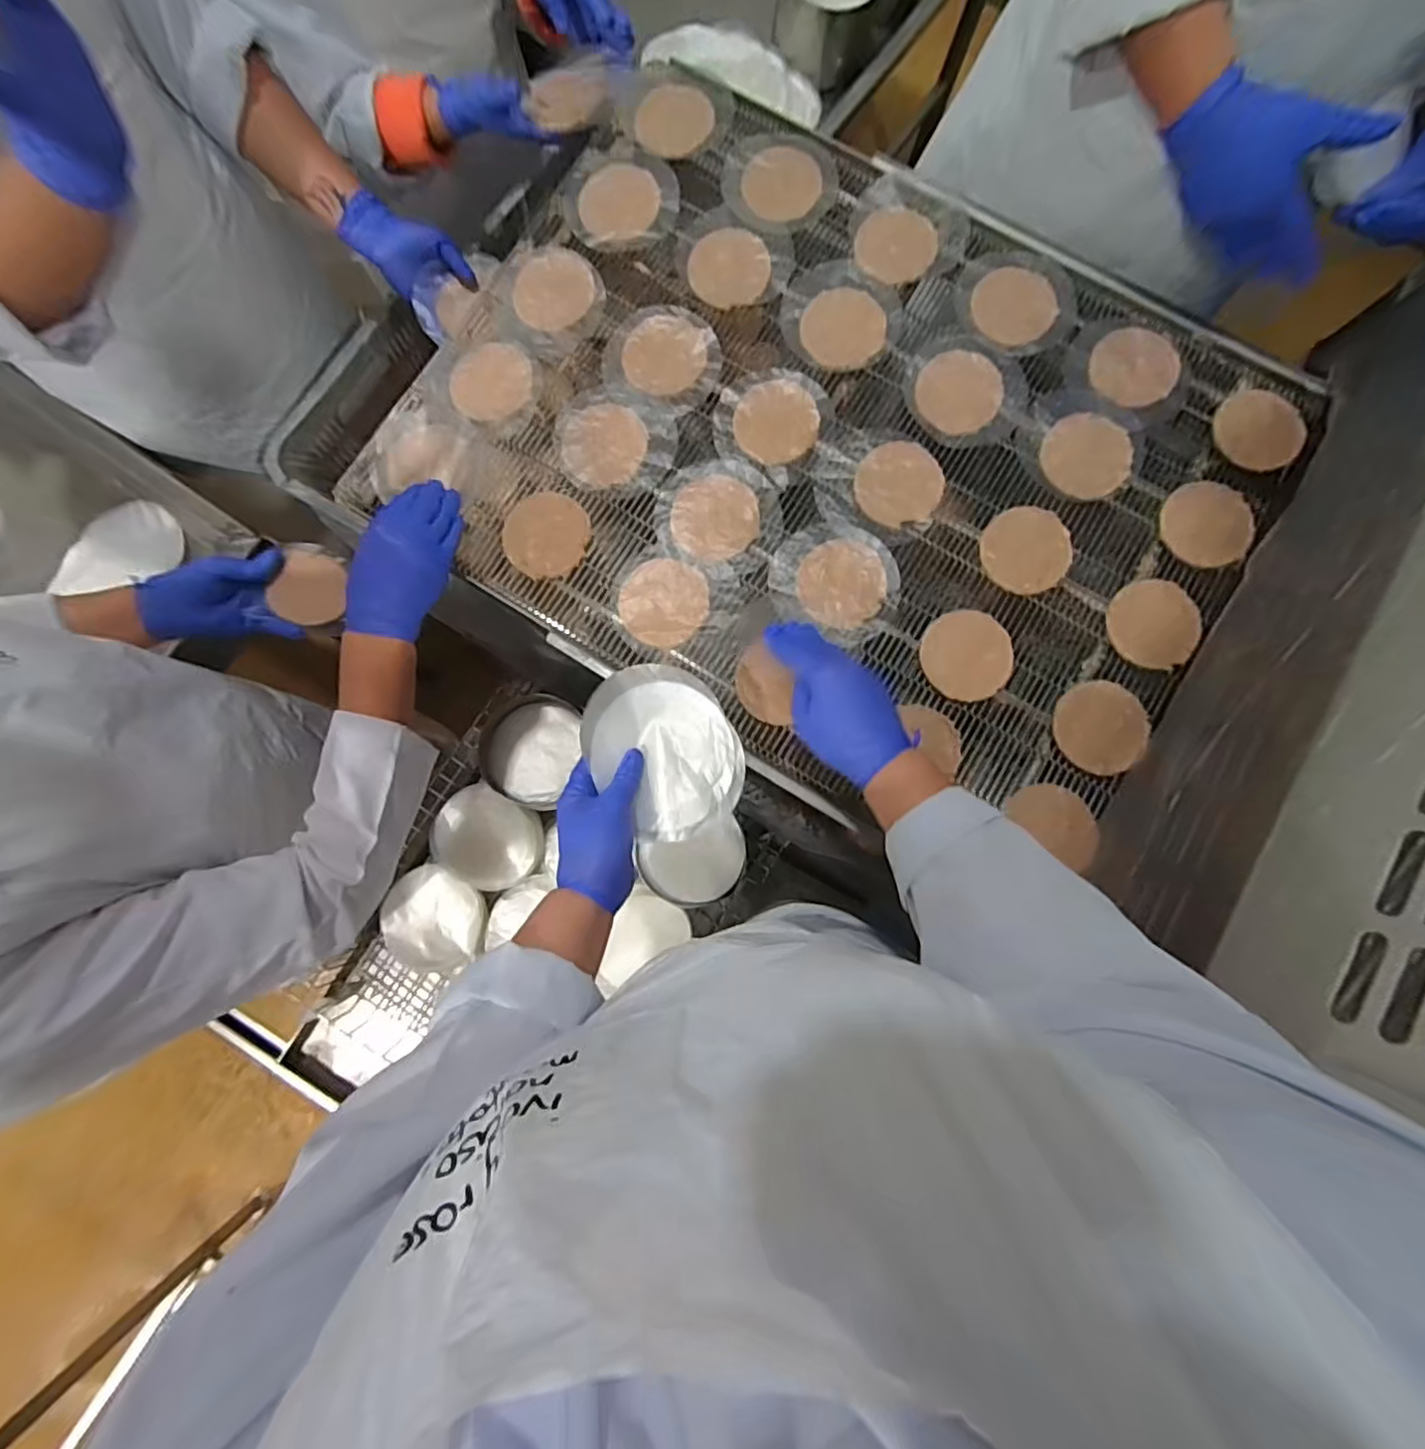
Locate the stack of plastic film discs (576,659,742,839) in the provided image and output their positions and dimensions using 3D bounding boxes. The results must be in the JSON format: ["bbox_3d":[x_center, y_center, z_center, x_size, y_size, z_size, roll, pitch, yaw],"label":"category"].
[{"bbox_3d":[-0.039,0.020,0.527,0.114,0.021,0.144,-32,82,-3],"label":"stack of plastic film discs"}]

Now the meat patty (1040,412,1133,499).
[{"bbox_3d":[0.371,-0.266,0.617,0.086,0.004,0.084,0,82,1],"label":"meat patty"}]

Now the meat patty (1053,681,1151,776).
[{"bbox_3d":[0.354,0.001,0.573,0.076,0.015,0.081,0,82,1],"label":"meat patty"}]

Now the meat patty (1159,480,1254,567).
[{"bbox_3d":[0.473,-0.192,0.598,0.078,0.016,0.075,0,82,1],"label":"meat patty"}]

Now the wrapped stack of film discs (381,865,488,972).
[{"bbox_3d":[-0.374,0.261,0.851,0.137,0.037,0.137,-7,85,-3],"label":"wrapped stack of film discs"}]

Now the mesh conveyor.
[{"bbox_3d":[0.111,-0.296,0.627,0.811,0.032,0.604,29,83,5],"label":"mesh conveyor"}]

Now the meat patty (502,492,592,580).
[{"bbox_3d":[-0.162,-0.186,0.615,0.082,0.005,0.086,-7,82,0],"label":"meat patty"}]

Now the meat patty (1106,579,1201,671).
[{"bbox_3d":[0.416,-0.097,0.590,0.080,0.011,0.078,0,82,1],"label":"meat patty"}]

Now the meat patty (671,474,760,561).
[{"bbox_3d":[0.003,-0.203,0.612,0.084,0.004,0.082,0,82,1],"label":"meat patty"}]

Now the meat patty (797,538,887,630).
[{"bbox_3d":[0.124,-0.134,0.600,0.081,0.010,0.085,-7,82,0],"label":"meat patty"}]

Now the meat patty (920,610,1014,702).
[{"bbox_3d":[0.240,-0.066,0.589,0.079,0.006,0.084,0,82,1],"label":"meat patty"}]

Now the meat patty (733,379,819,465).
[{"bbox_3d":[0.064,-0.302,0.626,0.079,0.005,0.084,0,82,1],"label":"meat patty"}]

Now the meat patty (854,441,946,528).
[{"bbox_3d":[0.184,-0.237,0.616,0.084,0.006,0.084,0,82,1],"label":"meat patty"}]

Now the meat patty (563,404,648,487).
[{"bbox_3d":[-0.108,-0.280,0.624,0.079,0.004,0.084,0,82,1],"label":"meat patty"}]

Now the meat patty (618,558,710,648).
[{"bbox_3d":[-0.046,-0.116,0.599,0.084,0.008,0.082,-4,82,1],"label":"meat patty"}]

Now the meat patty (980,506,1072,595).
[{"bbox_3d":[0.303,-0.168,0.603,0.084,0.007,0.082,0,82,1],"label":"meat patty"}]

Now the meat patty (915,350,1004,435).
[{"bbox_3d":[0.246,-0.333,0.626,0.082,0.009,0.082,0,82,1],"label":"meat patty"}]

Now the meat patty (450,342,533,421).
[{"bbox_3d":[-0.226,-0.351,0.641,0.082,0.013,0.090,0,82,1],"label":"meat patty"}]

